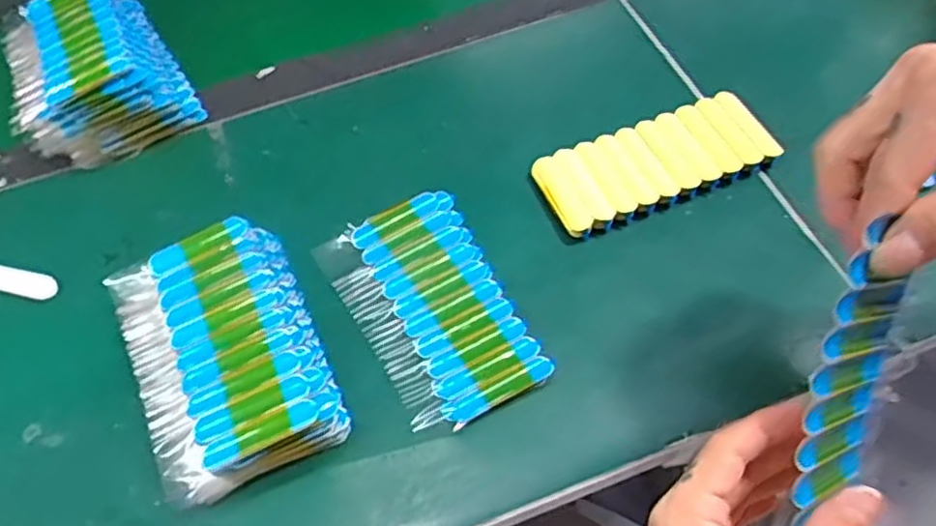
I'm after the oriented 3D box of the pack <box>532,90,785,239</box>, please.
[{"bbox_3d":[0.125,-0.069,0.476,0.153,0.015,0.065,-22,60,-9],"label":"pack"}]

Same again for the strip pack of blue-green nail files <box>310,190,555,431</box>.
[{"bbox_3d":[-0.023,0.024,0.438,0.088,0.008,0.150,-26,61,-11],"label":"strip pack of blue-green nail files"}]

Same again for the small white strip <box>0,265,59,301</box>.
[{"bbox_3d":[-0.291,0.011,0.470,0.060,0.004,0.018,12,61,11],"label":"small white strip"}]

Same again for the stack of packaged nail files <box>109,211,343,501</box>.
[{"bbox_3d":[-0.138,0.048,0.413,0.097,0.044,0.150,-23,60,-10],"label":"stack of packaged nail files"}]

